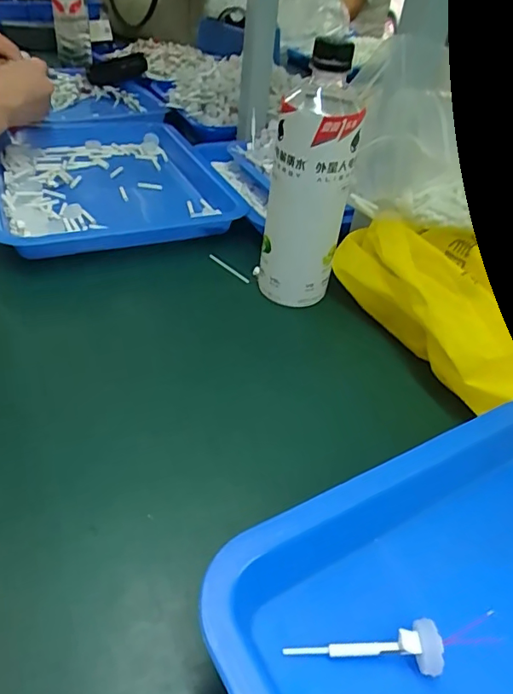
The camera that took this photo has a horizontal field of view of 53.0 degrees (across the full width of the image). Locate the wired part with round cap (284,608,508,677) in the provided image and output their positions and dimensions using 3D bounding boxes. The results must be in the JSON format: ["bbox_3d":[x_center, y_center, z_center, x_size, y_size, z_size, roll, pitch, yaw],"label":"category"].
[{"bbox_3d":[0.060,0.131,0.220,0.092,0.013,0.019,-2,41,-10],"label":"wired part with round cap"}]

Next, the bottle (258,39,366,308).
[{"bbox_3d":[0.044,-0.139,0.444,0.068,0.206,0.058,9,40,2],"label":"bottle"}]

